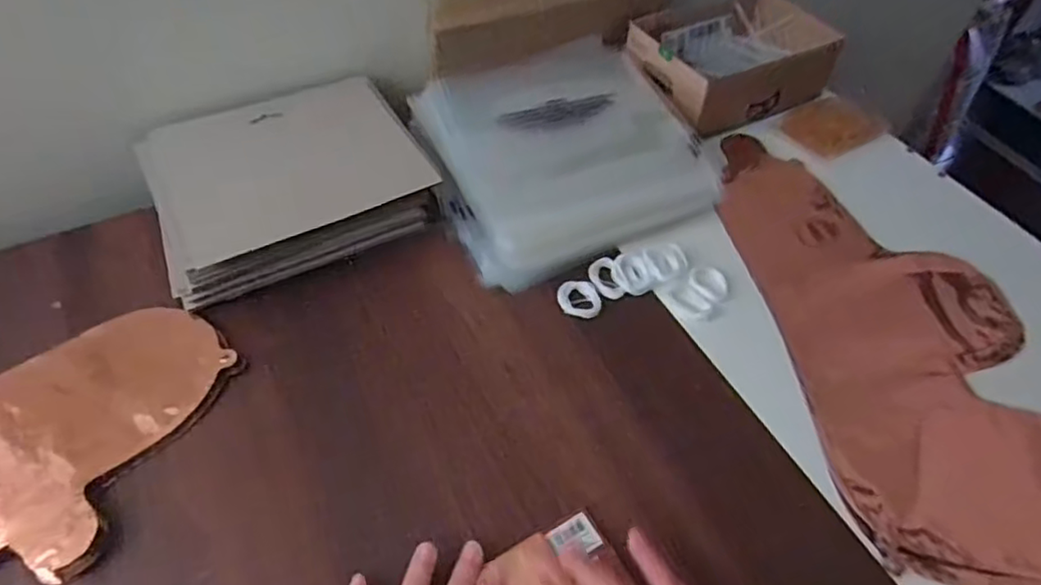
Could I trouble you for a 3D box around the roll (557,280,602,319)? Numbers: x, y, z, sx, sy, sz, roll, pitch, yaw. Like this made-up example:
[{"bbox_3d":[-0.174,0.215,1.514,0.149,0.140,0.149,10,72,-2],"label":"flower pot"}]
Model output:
[{"bbox_3d":[0.047,0.005,0.504,0.031,0.009,0.035,-12,51,-12],"label":"roll"}]

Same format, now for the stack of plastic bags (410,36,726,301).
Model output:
[{"bbox_3d":[0.032,-0.132,0.586,0.229,0.062,0.228,-20,53,-18],"label":"stack of plastic bags"}]

